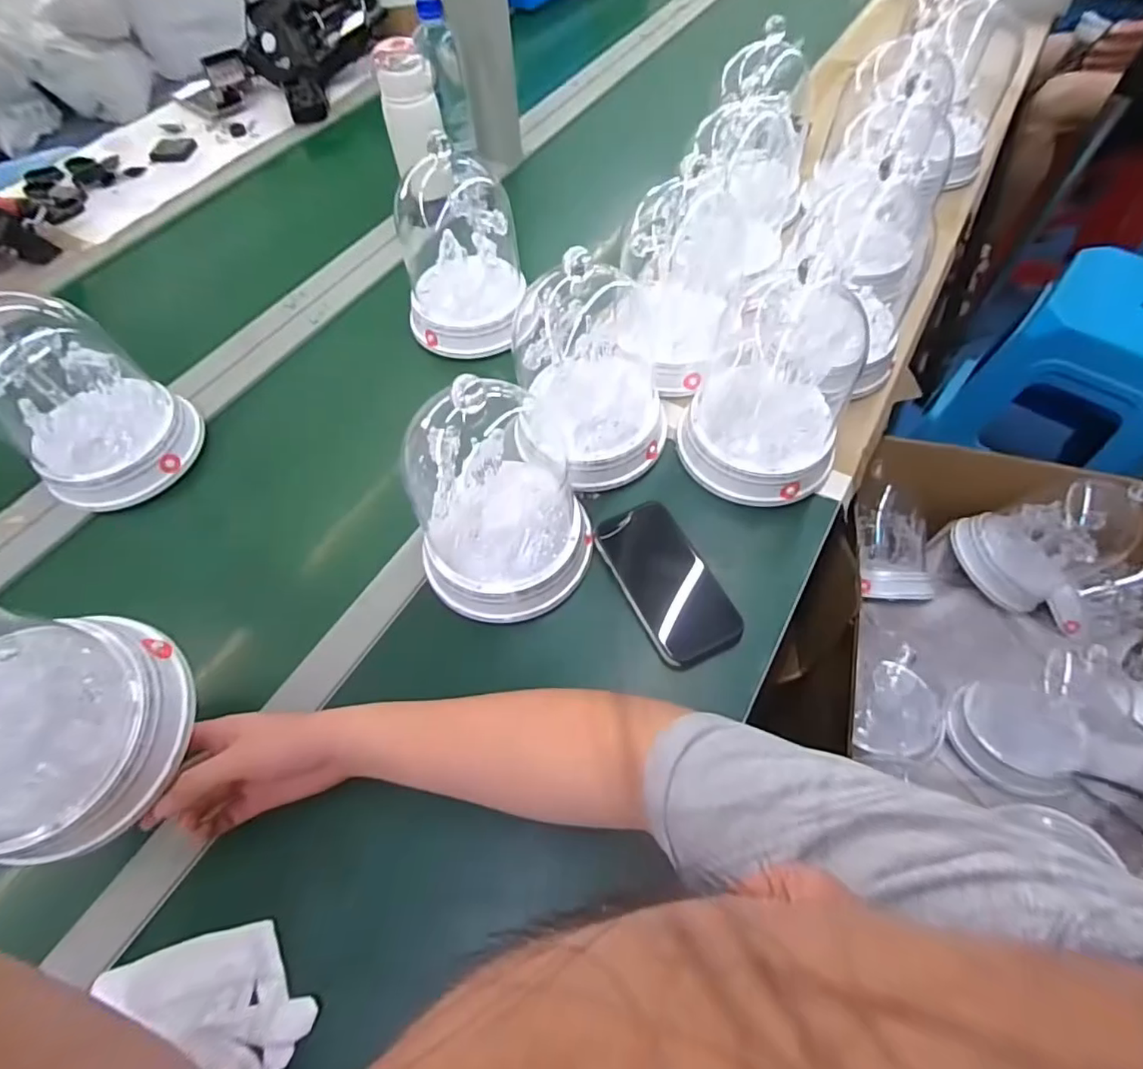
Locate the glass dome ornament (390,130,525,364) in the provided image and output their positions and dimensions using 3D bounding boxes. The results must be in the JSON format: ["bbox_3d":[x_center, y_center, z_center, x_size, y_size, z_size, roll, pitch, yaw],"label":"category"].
[{"bbox_3d":[-0.129,-0.319,0.641,0.135,0.202,0.115,-12,59,-5],"label":"glass dome ornament"}]

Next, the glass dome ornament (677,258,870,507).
[{"bbox_3d":[0.187,-0.133,0.525,0.143,0.151,0.151,15,60,11],"label":"glass dome ornament"}]

